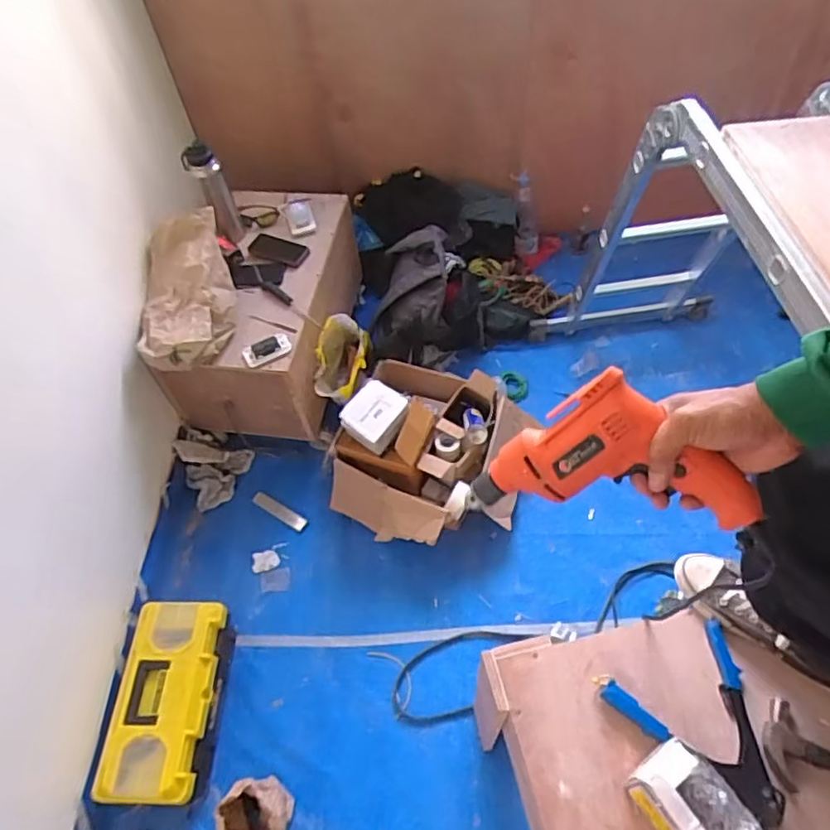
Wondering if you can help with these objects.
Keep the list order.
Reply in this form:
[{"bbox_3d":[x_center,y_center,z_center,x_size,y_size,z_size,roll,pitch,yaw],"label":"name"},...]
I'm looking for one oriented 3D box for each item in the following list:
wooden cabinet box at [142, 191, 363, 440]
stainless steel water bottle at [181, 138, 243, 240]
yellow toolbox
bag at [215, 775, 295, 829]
[{"bbox_3d":[-0.416,-0.308,1.817,0.399,0.343,0.691,3,56,7],"label":"wooden cabinet box"},{"bbox_3d":[-0.535,-0.589,1.685,0.091,0.264,0.071,-22,57,-10],"label":"stainless steel water bottle"},{"bbox_3d":[-0.537,0.635,1.398,0.200,0.176,0.396,1,56,5],"label":"yellow toolbox"},{"bbox_3d":[-0.317,0.802,1.251,0.108,0.164,0.153,-16,56,-7],"label":"bag"}]

